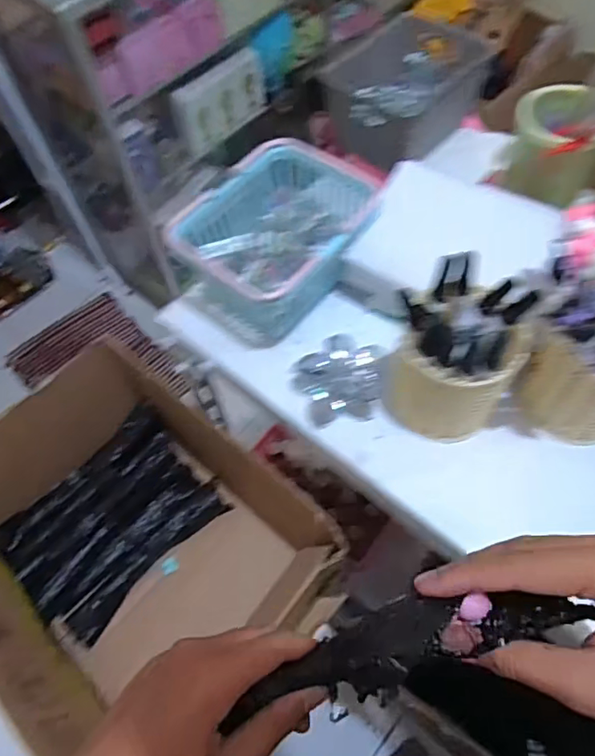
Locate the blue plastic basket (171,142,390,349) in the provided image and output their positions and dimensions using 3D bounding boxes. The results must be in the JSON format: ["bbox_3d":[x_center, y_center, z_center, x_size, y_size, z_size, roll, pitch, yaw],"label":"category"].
[{"bbox_3d":[-0.015,-0.124,0.505,0.130,0.088,0.160,34,68,21],"label":"blue plastic basket"}]

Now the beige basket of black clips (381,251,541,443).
[{"bbox_3d":[0.115,-0.017,0.407,0.087,0.121,0.088,-2,60,3],"label":"beige basket of black clips"}]

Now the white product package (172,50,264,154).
[{"bbox_3d":[-0.187,-0.687,1.367,0.252,0.167,0.028,-36,64,-16],"label":"white product package"}]

